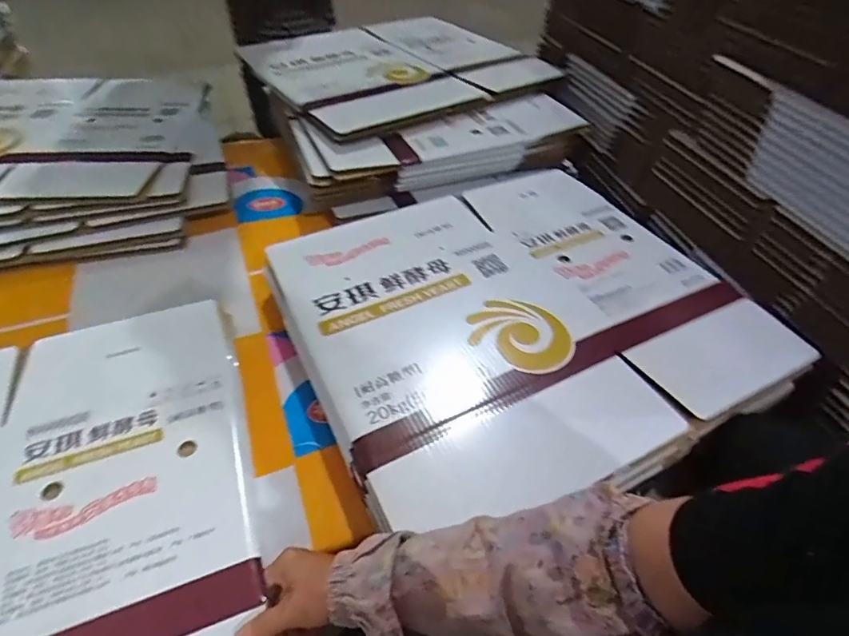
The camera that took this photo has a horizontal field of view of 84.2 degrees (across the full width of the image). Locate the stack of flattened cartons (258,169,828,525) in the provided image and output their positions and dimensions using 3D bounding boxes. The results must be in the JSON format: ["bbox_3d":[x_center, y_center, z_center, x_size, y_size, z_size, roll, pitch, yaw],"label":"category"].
[{"bbox_3d":[0.110,-0.046,0.699,0.591,0.054,0.608,-23,50,-18],"label":"stack of flattened cartons"}]

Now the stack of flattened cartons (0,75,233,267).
[{"bbox_3d":[-0.780,-0.325,0.960,0.695,0.110,0.617,-13,48,-13],"label":"stack of flattened cartons"}]

